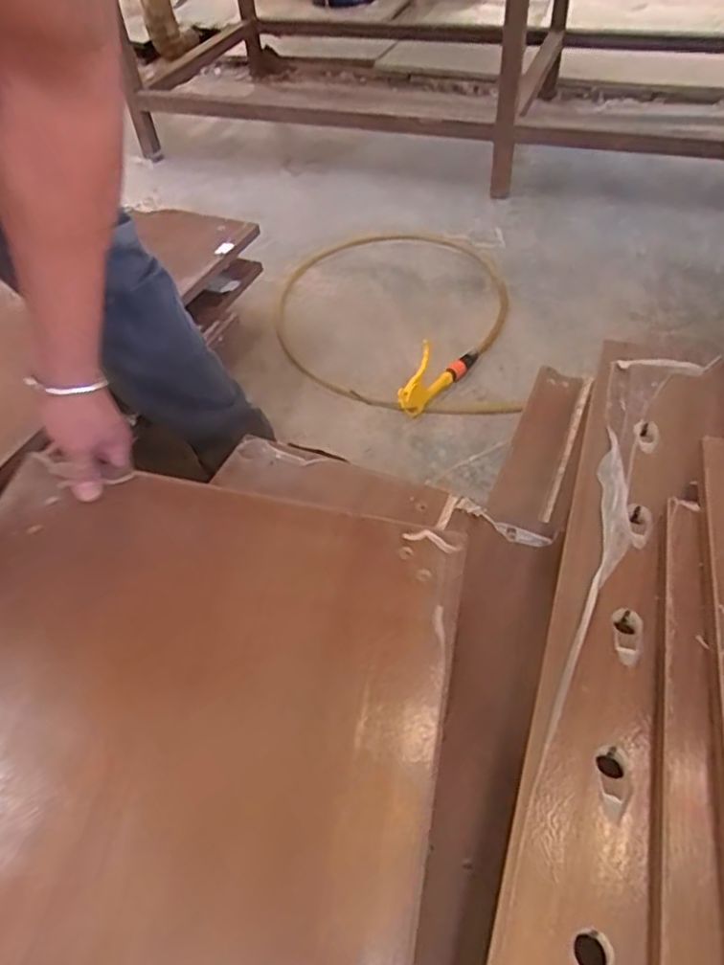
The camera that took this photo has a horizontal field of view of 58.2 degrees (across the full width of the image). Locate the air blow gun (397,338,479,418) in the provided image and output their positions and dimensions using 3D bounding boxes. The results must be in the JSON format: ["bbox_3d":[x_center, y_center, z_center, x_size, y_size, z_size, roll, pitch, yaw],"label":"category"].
[{"bbox_3d":[0.124,-0.193,1.095,0.056,0.067,0.199,31,60,28],"label":"air blow gun"}]

